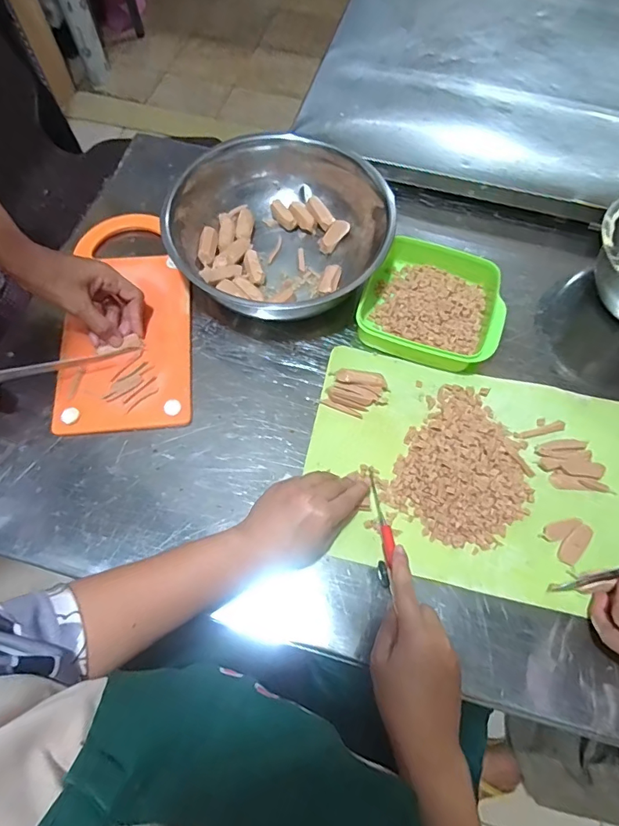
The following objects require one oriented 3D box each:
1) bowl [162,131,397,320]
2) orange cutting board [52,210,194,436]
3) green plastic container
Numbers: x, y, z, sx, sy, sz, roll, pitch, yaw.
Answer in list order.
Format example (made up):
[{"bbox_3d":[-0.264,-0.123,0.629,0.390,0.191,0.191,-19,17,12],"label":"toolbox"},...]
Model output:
[{"bbox_3d":[-0.031,-0.222,0.554,0.248,0.086,0.215,19,68,6],"label":"bowl"},{"bbox_3d":[-0.214,-0.120,0.540,0.142,0.018,0.296,-6,68,-4],"label":"orange cutting board"},{"bbox_3d":[0.149,-0.133,0.548,0.156,0.040,0.161,19,68,6],"label":"green plastic container"}]

